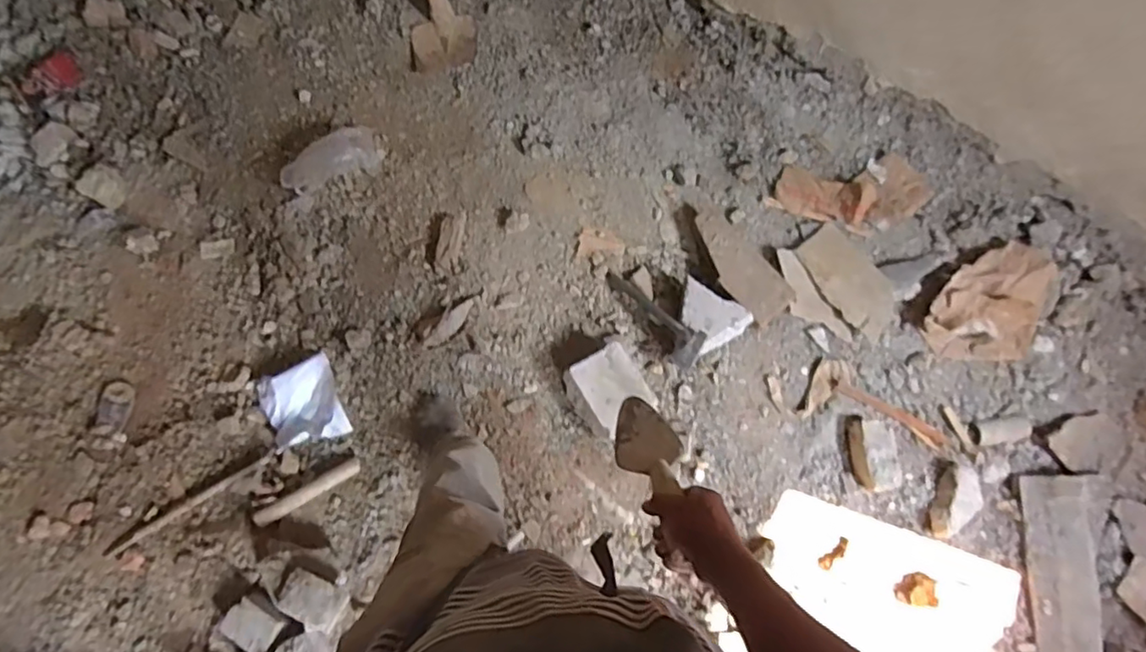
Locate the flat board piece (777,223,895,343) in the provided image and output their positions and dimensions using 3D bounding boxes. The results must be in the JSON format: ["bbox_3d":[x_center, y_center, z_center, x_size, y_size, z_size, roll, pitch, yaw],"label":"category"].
[{"bbox_3d":[0.586,-0.085,1.341,0.208,0.028,0.256,-36,81,-8],"label":"flat board piece"}]

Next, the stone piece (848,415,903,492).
[{"bbox_3d":[0.624,0.260,1.242,0.110,0.044,0.150,0,77,-1],"label":"stone piece"}]

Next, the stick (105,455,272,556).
[{"bbox_3d":[-0.780,0.363,1.236,0.355,0.015,0.023,-31,80,-8],"label":"stick"}]

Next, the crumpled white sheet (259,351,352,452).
[{"bbox_3d":[-0.575,0.168,1.289,0.152,0.039,0.171,-21,79,-6],"label":"crumpled white sheet"}]

